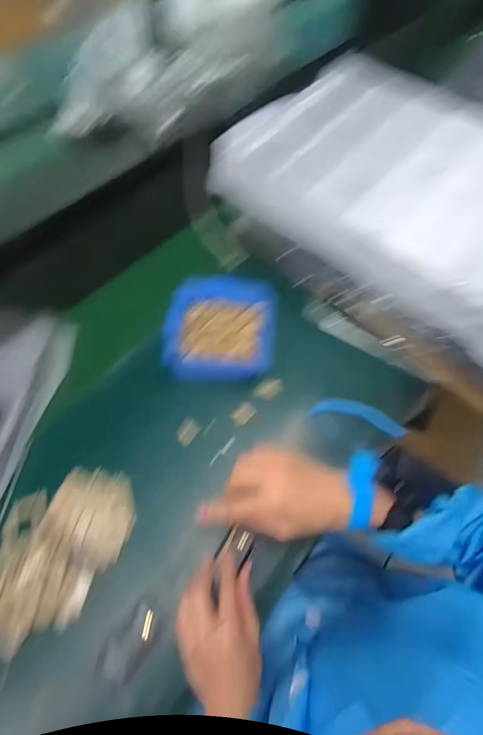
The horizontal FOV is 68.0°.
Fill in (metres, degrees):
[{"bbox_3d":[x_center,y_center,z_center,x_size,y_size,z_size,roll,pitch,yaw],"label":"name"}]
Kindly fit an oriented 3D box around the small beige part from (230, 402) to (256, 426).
[{"bbox_3d":[0.002,0.064,0.490,0.033,0.004,0.023,-42,70,-18],"label":"small beige part"}]

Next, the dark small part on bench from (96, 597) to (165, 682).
[{"bbox_3d":[-0.113,0.286,0.375,0.042,0.008,0.074,36,69,17],"label":"dark small part on bench"}]

